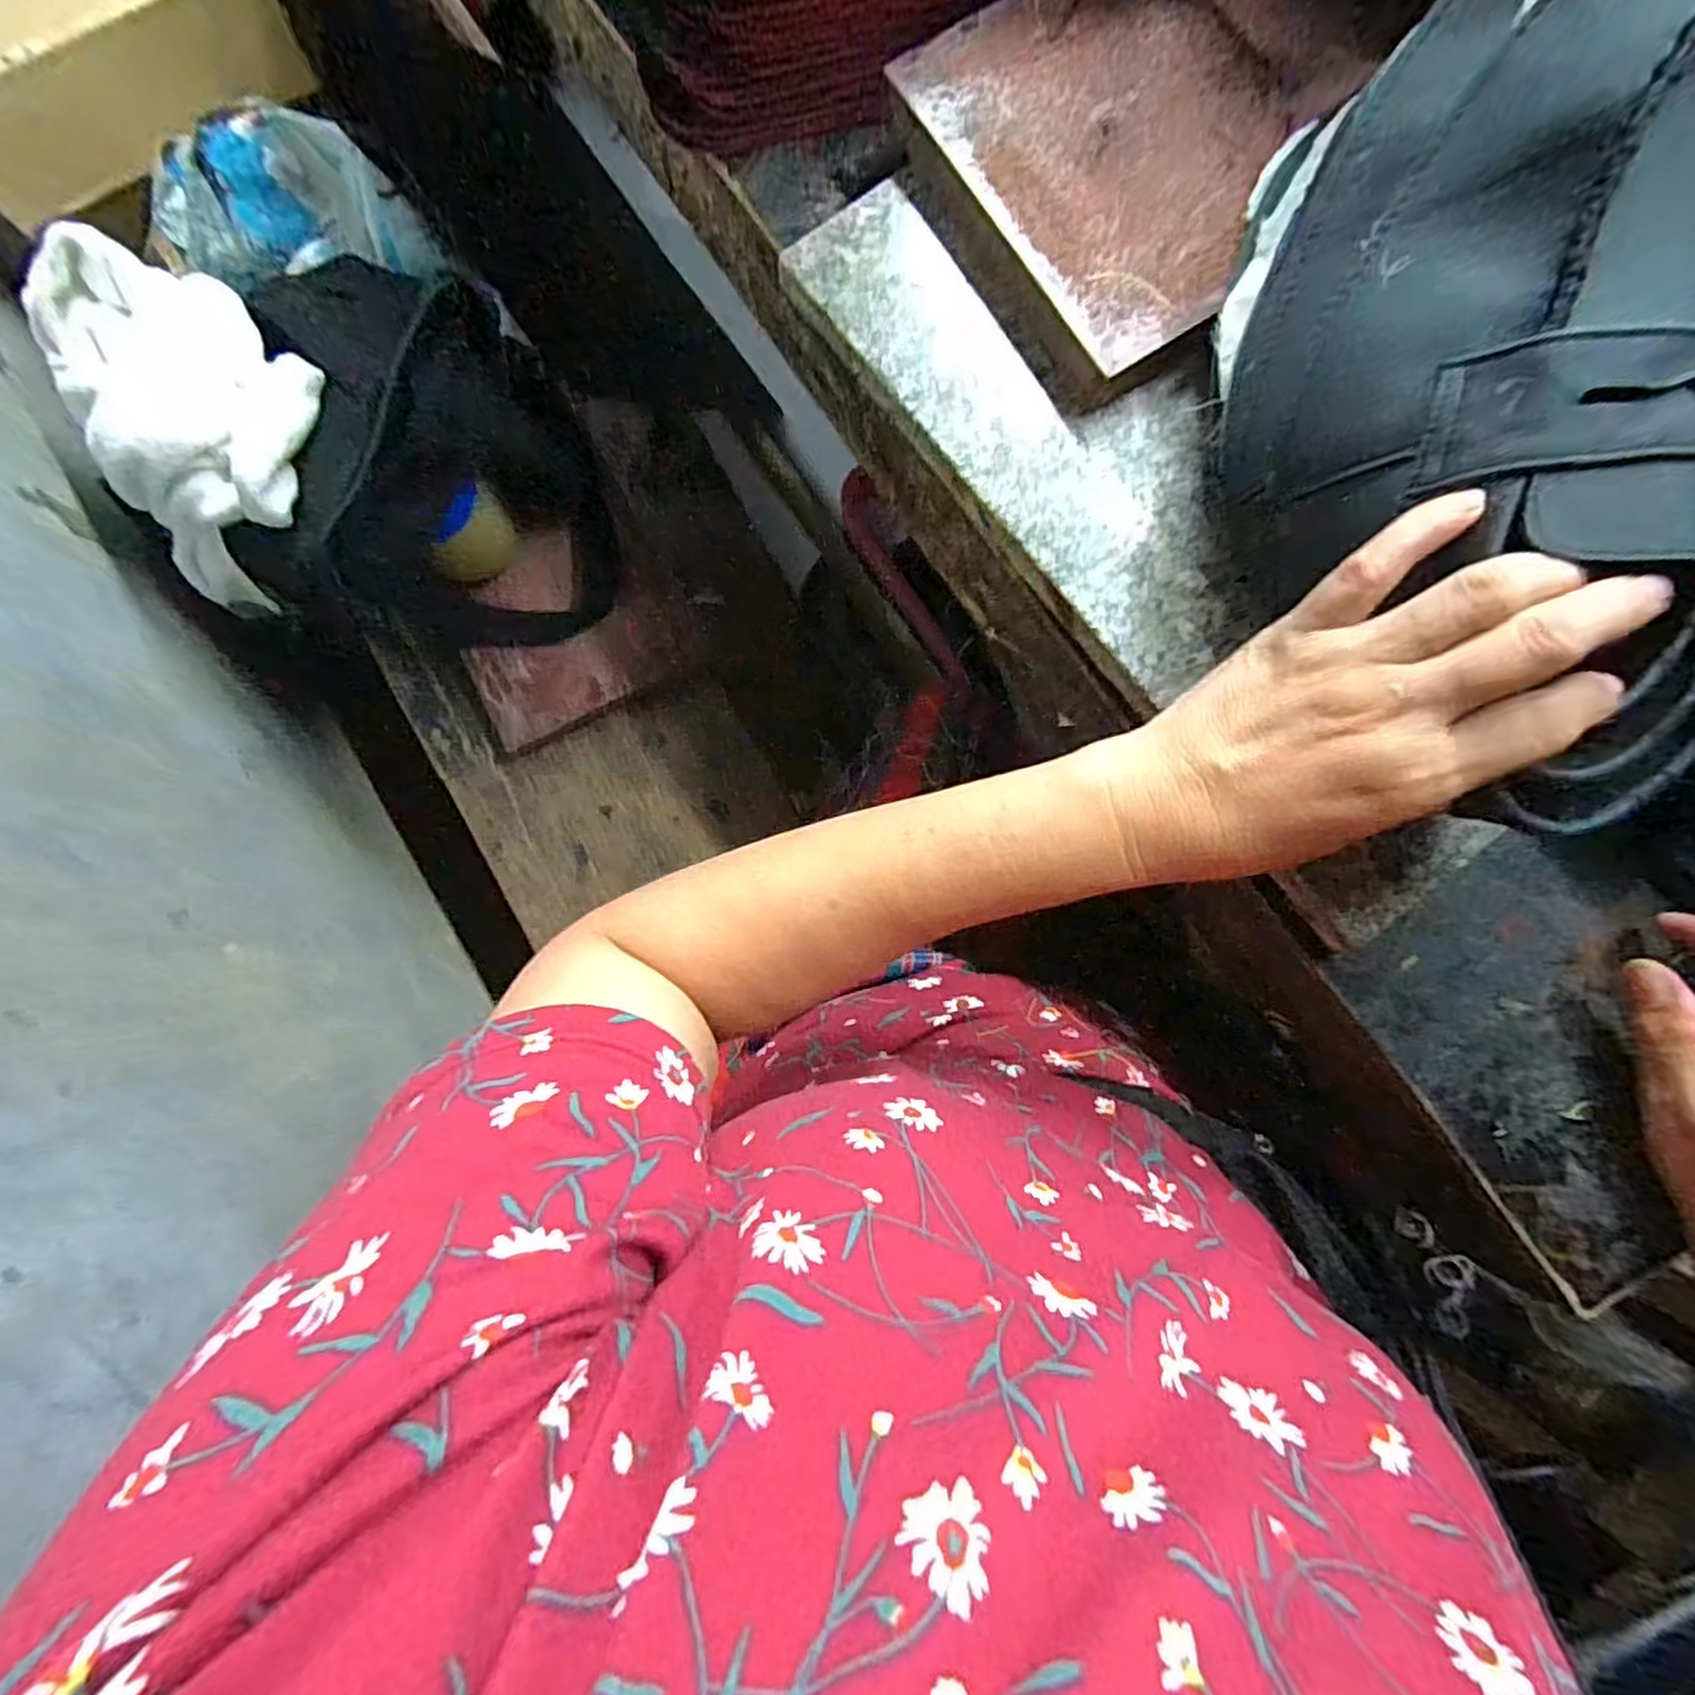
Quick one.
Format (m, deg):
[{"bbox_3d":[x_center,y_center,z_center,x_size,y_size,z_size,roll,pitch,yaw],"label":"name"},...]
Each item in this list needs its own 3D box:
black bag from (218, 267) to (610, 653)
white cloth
[{"bbox_3d":[-0.295,-0.272,0.535,0.230,0.132,0.242,18,87,2],"label":"black bag"},{"bbox_3d":[-0.449,-0.287,0.512,0.168,0.109,0.214,-43,87,-2],"label":"white cloth"}]

